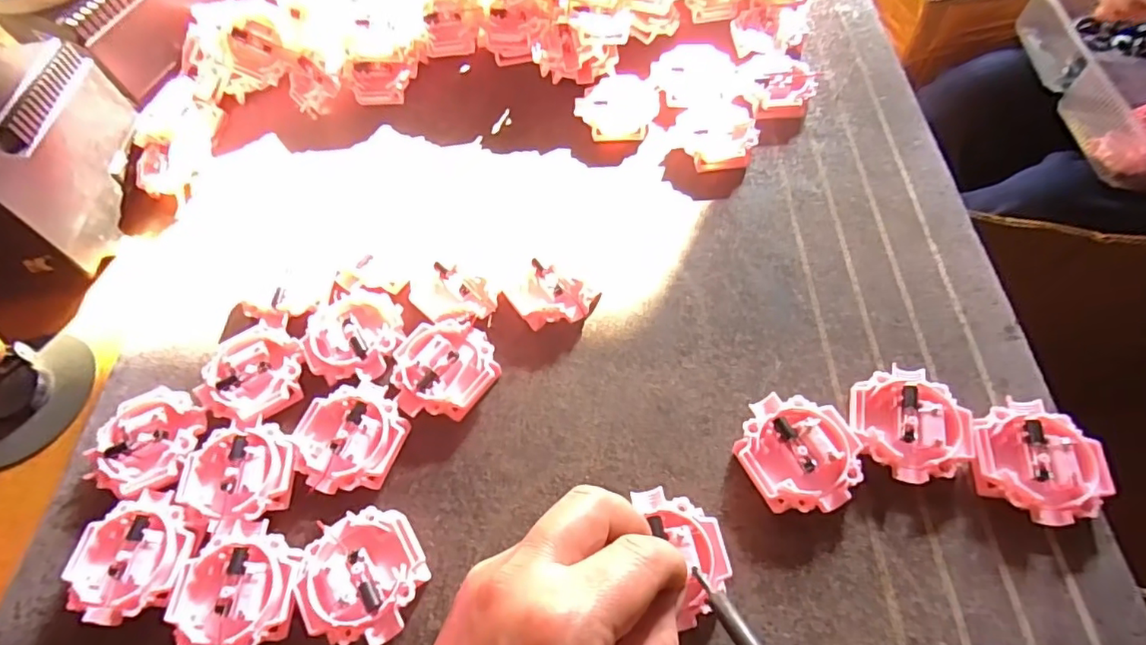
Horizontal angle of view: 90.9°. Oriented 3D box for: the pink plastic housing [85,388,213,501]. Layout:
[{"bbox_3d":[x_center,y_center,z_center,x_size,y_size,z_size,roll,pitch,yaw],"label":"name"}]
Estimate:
[{"bbox_3d":[-0.216,0.062,0.290,0.051,0.018,0.053,4,61,7],"label":"pink plastic housing"}]

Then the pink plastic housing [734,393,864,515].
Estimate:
[{"bbox_3d":[0.105,0.061,0.265,0.052,0.016,0.053,-2,60,3],"label":"pink plastic housing"}]

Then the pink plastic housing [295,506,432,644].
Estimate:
[{"bbox_3d":[-0.092,0.111,0.249,0.051,0.016,0.052,-2,60,3],"label":"pink plastic housing"}]

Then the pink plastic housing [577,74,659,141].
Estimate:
[{"bbox_3d":[0.031,-0.149,0.392,0.056,0.014,0.050,1,60,5],"label":"pink plastic housing"}]

